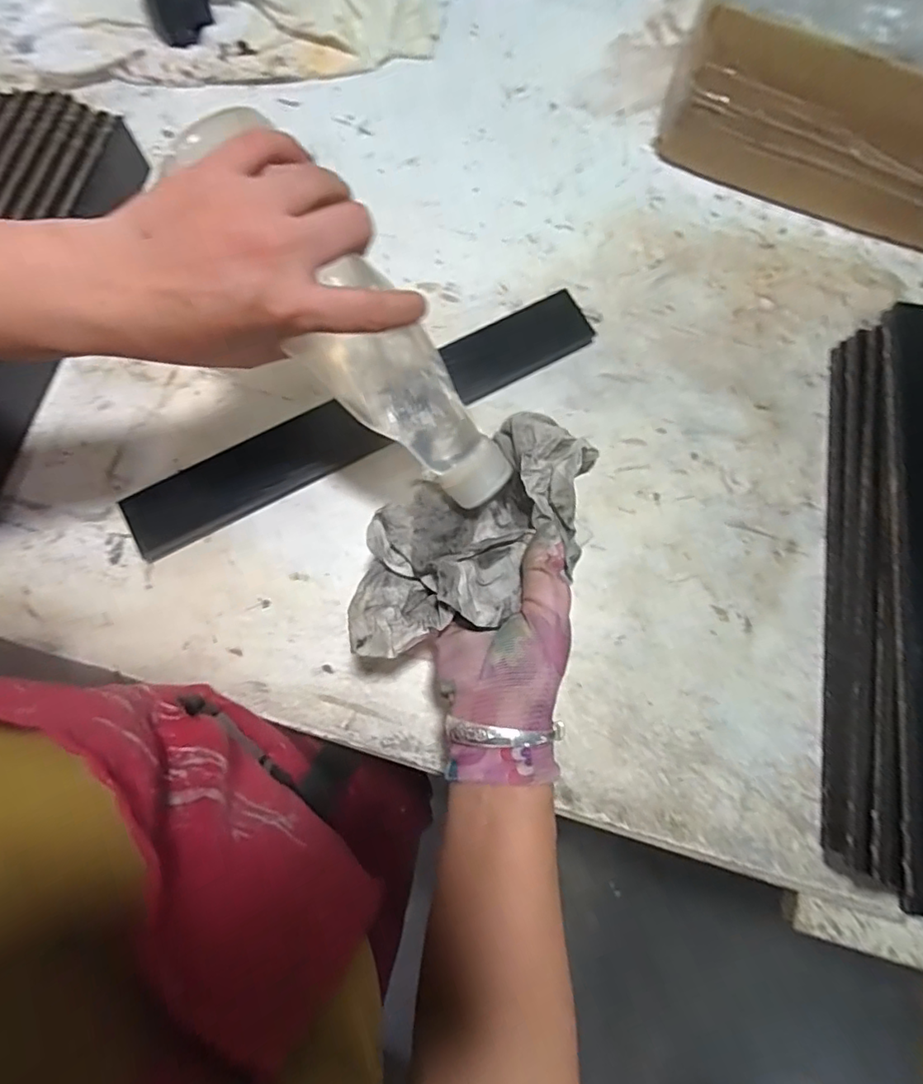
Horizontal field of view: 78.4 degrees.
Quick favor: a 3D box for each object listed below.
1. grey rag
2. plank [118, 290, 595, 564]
[{"bbox_3d":[0.002,-0.002,0.331,0.161,0.050,0.095,-31,80,-8],"label":"grey rag"},{"bbox_3d":[-0.071,-0.097,0.443,0.381,0.021,0.050,-29,80,-7],"label":"plank"}]

